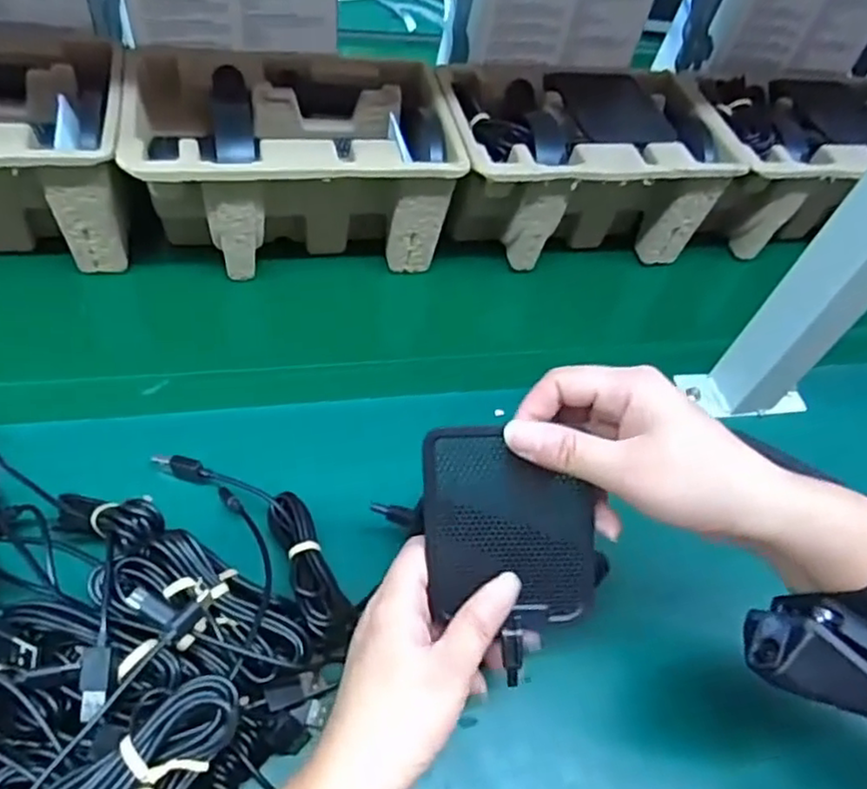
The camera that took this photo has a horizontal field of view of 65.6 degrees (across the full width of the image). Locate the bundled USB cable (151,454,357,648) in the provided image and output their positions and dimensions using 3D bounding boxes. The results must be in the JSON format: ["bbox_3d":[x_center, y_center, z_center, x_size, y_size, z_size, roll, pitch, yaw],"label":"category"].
[{"bbox_3d":[-0.089,0.072,0.370,0.043,0.026,0.153,-36,64,-28],"label":"bundled USB cable"}]

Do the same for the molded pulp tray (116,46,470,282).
[{"bbox_3d":[-0.102,-0.176,0.515,0.226,0.117,0.138,-7,54,-11],"label":"molded pulp tray"}]

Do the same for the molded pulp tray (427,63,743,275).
[{"bbox_3d":[0.118,-0.191,0.567,0.217,0.110,0.146,-8,54,-12],"label":"molded pulp tray"}]

